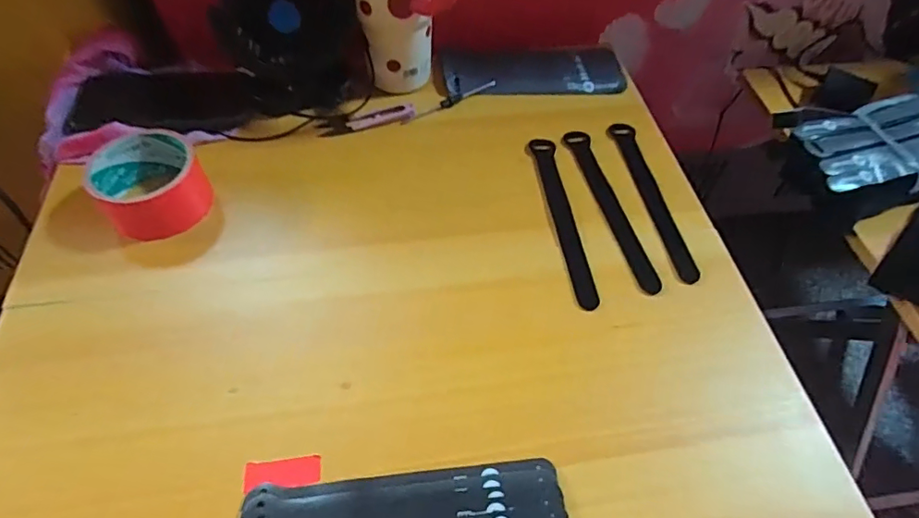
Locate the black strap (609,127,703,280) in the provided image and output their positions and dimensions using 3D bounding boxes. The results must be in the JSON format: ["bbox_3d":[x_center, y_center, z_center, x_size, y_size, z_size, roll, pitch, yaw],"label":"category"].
[{"bbox_3d":[0.180,-0.059,0.497,0.024,0.008,0.194,-5,55,-5],"label":"black strap"}]

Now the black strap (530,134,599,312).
[{"bbox_3d":[0.092,-0.039,0.480,0.023,0.005,0.196,-4,55,-3],"label":"black strap"}]

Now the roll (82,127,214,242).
[{"bbox_3d":[-0.264,-0.065,0.452,0.085,0.049,0.093,-37,63,-24],"label":"roll"}]

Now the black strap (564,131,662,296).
[{"bbox_3d":[0.138,-0.050,0.489,0.022,0.006,0.193,-12,54,-3],"label":"black strap"}]

